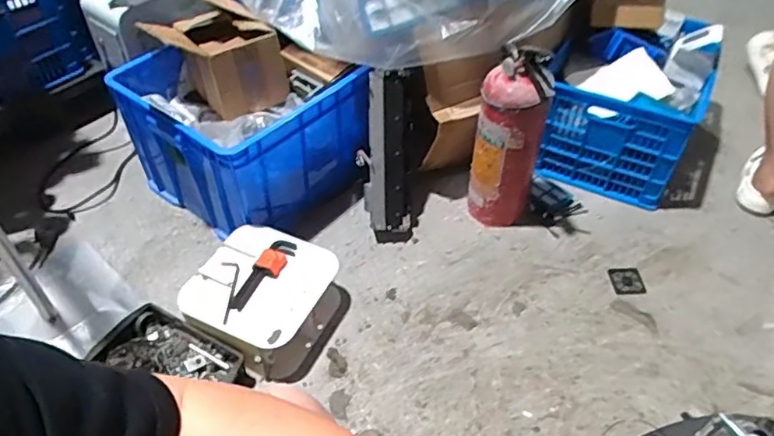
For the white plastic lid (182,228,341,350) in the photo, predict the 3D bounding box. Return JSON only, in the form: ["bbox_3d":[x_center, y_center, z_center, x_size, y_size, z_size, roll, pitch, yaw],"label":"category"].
[{"bbox_3d":[-0.237,0.118,1.084,0.237,0.031,0.237,17,49,14],"label":"white plastic lid"}]

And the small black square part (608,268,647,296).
[{"bbox_3d":[0.507,0.134,1.212,0.065,0.010,0.069,0,47,-2],"label":"small black square part"}]

